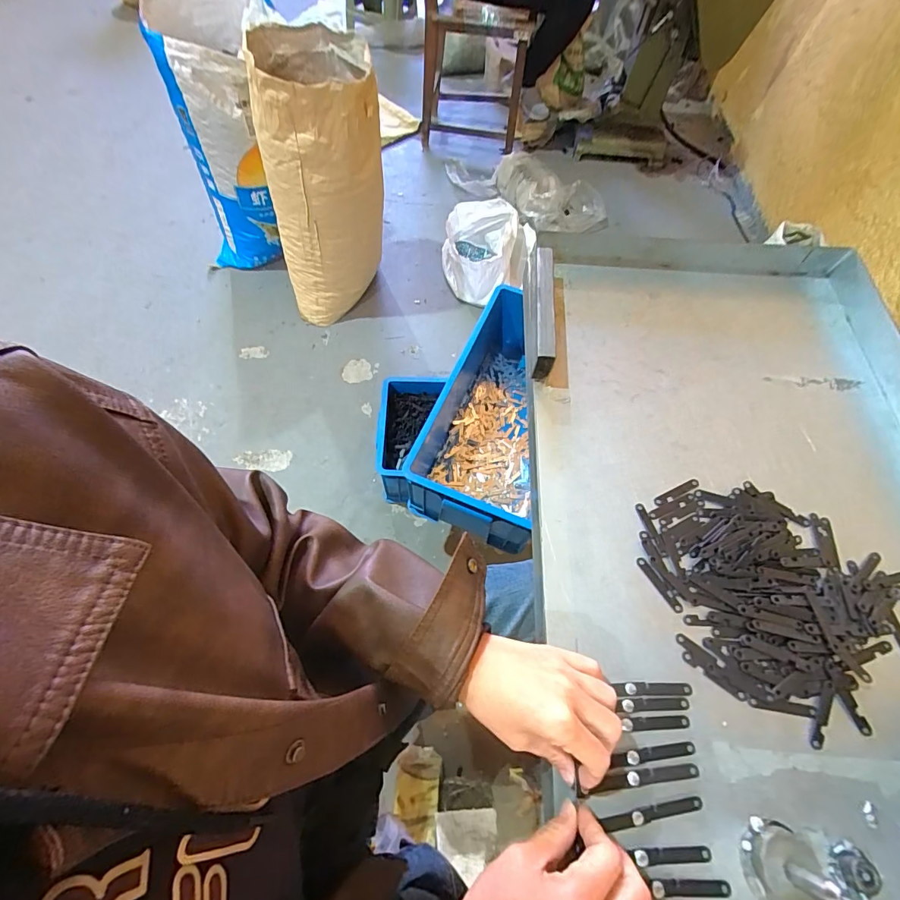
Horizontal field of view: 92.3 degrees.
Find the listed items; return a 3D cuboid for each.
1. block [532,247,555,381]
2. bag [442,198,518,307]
[{"bbox_3d":[0.107,-0.162,0.498,0.021,0.043,0.172,7,62,1],"label":"block"},{"bbox_3d":[0.111,-0.762,1.673,0.274,0.211,0.430,3,62,-1],"label":"bag"}]

